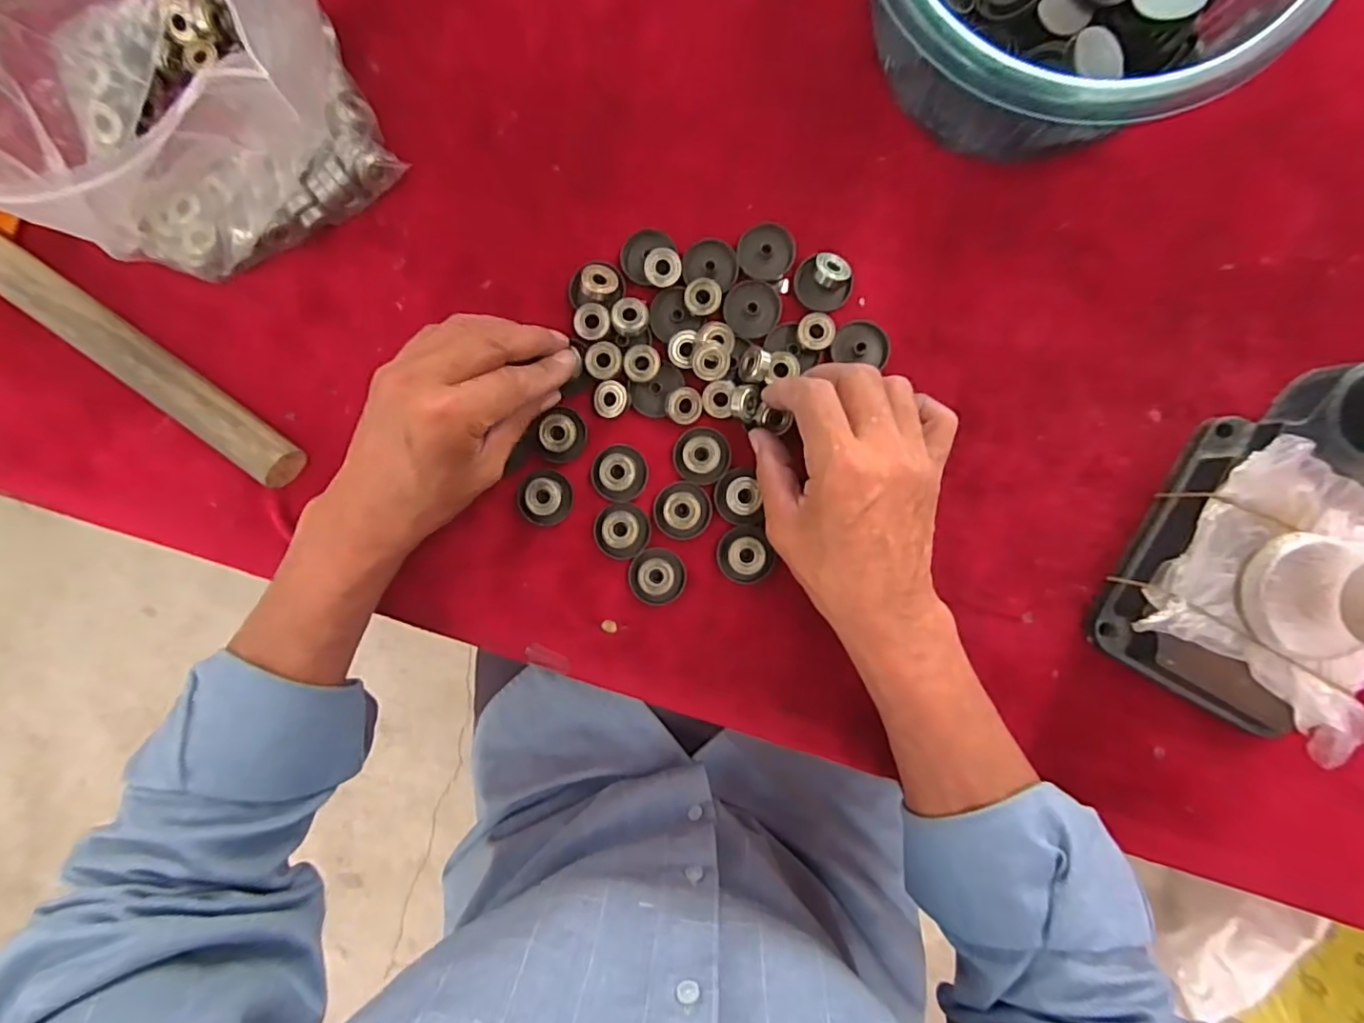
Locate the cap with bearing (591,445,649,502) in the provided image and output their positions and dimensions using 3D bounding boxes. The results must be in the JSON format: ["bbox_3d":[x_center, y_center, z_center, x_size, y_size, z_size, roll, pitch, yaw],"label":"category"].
[{"bbox_3d":[-0.038,-0.023,0.346,0.032,0.012,0.033,0,89,4],"label":"cap with bearing"}]

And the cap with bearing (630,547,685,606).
[{"bbox_3d":[-0.014,0.038,0.345,0.032,0.010,0.033,0,89,4],"label":"cap with bearing"}]

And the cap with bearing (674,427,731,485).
[{"bbox_3d":[0.011,-0.033,0.343,0.032,0.006,0.032,0,89,4],"label":"cap with bearing"}]

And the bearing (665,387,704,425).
[{"bbox_3d":[0.001,-0.061,0.342,0.021,0.004,0.021,-2,100,-13],"label":"bearing"}]

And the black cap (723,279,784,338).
[{"bbox_3d":[0.041,-0.118,0.347,0.032,0.011,0.034,0,89,4],"label":"black cap"}]

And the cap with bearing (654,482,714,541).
[{"bbox_3d":[0.000,0.000,0.343,0.033,0.009,0.033,0,89,4],"label":"cap with bearing"}]

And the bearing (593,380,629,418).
[{"bbox_3d":[-0.042,-0.066,0.347,0.019,0.004,0.021,5,89,4],"label":"bearing"}]

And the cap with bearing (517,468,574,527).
[{"bbox_3d":[-0.082,-0.008,0.350,0.032,0.014,0.032,0,89,4],"label":"cap with bearing"}]

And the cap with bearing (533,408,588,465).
[{"bbox_3d":[-0.071,-0.045,0.347,0.026,0.012,0.031,32,91,4],"label":"cap with bearing"}]

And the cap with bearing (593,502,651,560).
[{"bbox_3d":[-0.035,0.011,0.346,0.031,0.012,0.032,0,89,4],"label":"cap with bearing"}]

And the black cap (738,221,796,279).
[{"bbox_3d":[0.049,-0.151,0.346,0.032,0.007,0.032,0,89,4],"label":"black cap"}]

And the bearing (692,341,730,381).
[{"bbox_3d":[0.017,-0.086,0.339,0.021,0.009,0.022,0,89,4],"label":"bearing"}]

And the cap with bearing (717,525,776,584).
[{"bbox_3d":[0.036,0.026,0.341,0.030,0.011,0.032,0,89,4],"label":"cap with bearing"}]

